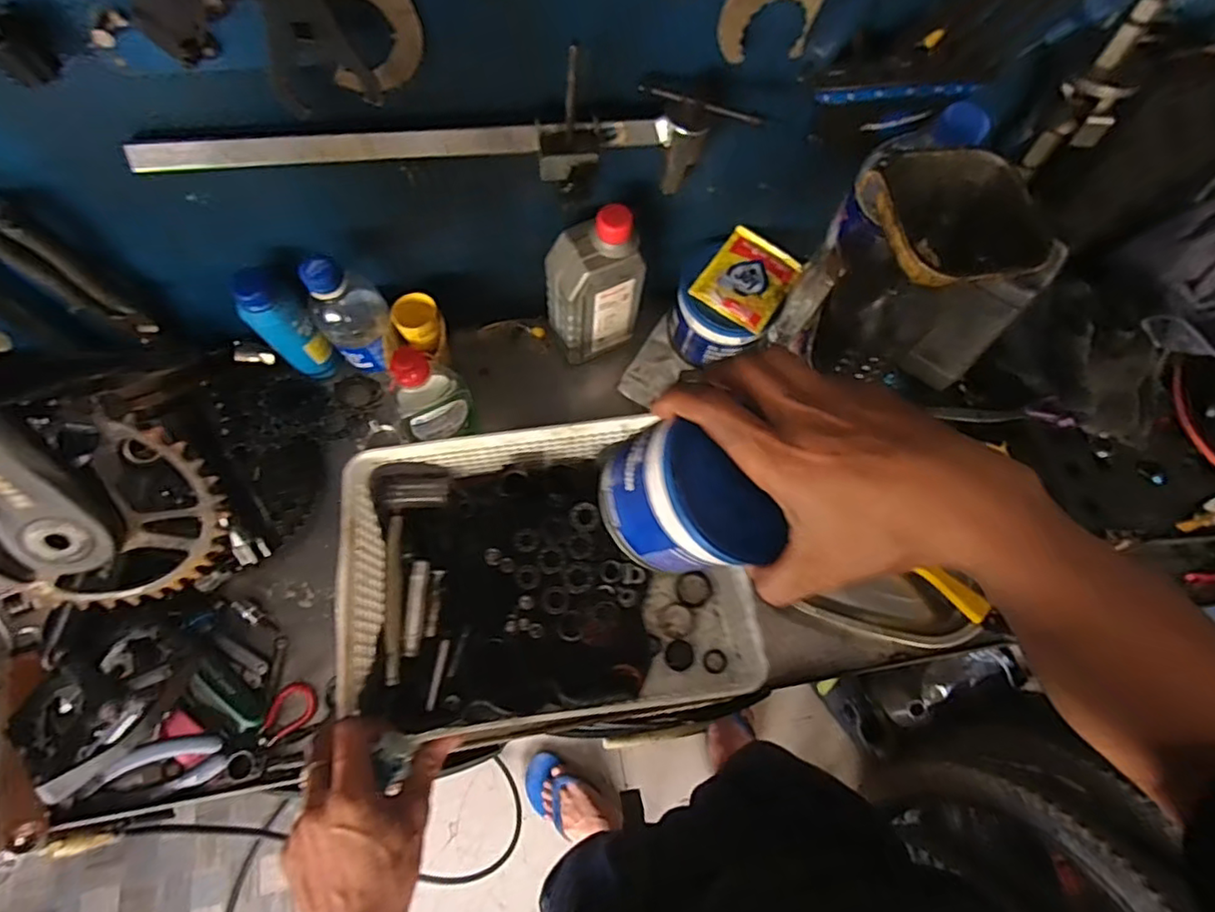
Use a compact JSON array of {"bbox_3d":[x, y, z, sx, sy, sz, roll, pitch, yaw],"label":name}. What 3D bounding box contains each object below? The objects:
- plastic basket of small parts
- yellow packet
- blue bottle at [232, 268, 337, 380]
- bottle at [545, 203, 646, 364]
[{"bbox_3d":[-0.054,0.101,0.541,0.323,0.078,0.243,-8,70,-5],"label":"plastic basket of small parts"},{"bbox_3d":[0.138,-0.174,0.603,0.079,0.012,0.098,32,71,10],"label":"yellow packet"},{"bbox_3d":[-0.295,-0.114,0.565,0.035,0.142,0.038,1,69,-2],"label":"blue bottle"},{"bbox_3d":[-0.011,-0.158,0.585,0.087,0.173,0.049,-11,70,-6],"label":"bottle"}]

